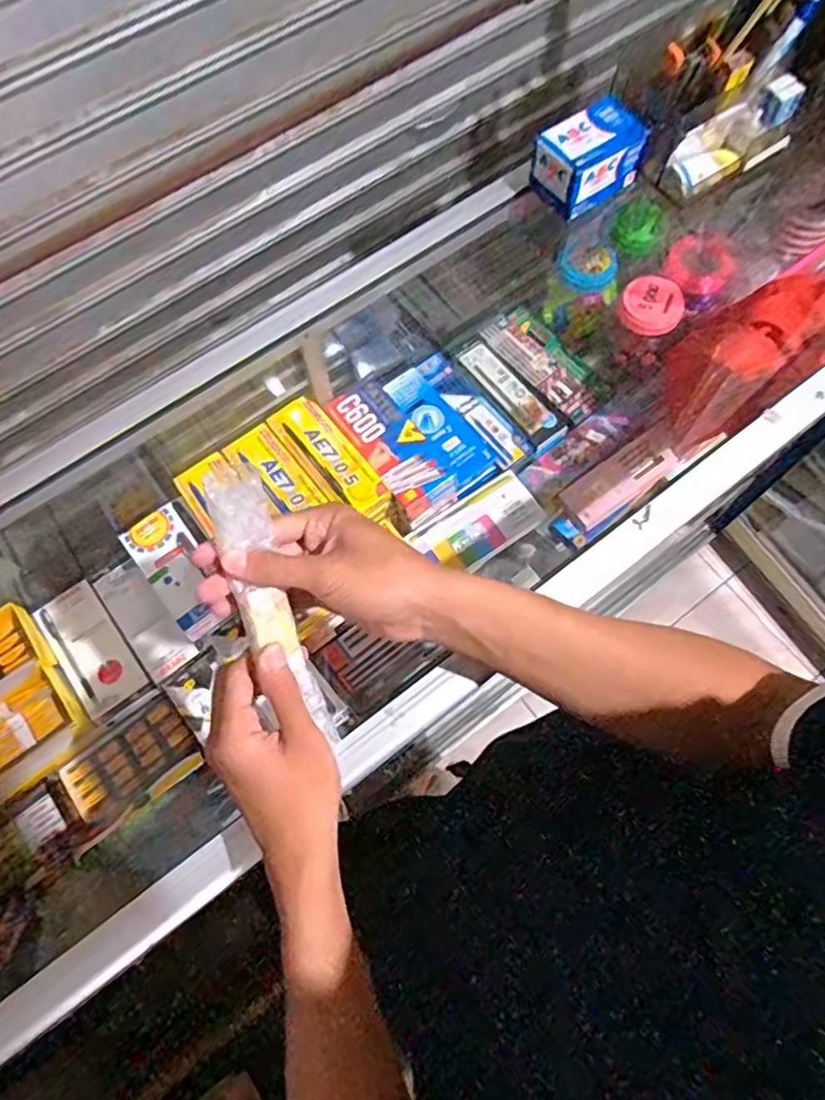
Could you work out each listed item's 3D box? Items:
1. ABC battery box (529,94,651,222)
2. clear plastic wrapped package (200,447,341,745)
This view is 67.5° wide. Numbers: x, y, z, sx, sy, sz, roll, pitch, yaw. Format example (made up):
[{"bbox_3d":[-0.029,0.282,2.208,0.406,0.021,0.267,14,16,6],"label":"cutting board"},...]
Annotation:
[{"bbox_3d":[0.163,-0.363,0.574,0.083,0.057,0.064,-34,75,-11],"label":"ABC battery box"},{"bbox_3d":[-0.086,0.038,0.384,0.041,0.018,0.190,-19,111,-6],"label":"clear plastic wrapped package"}]

